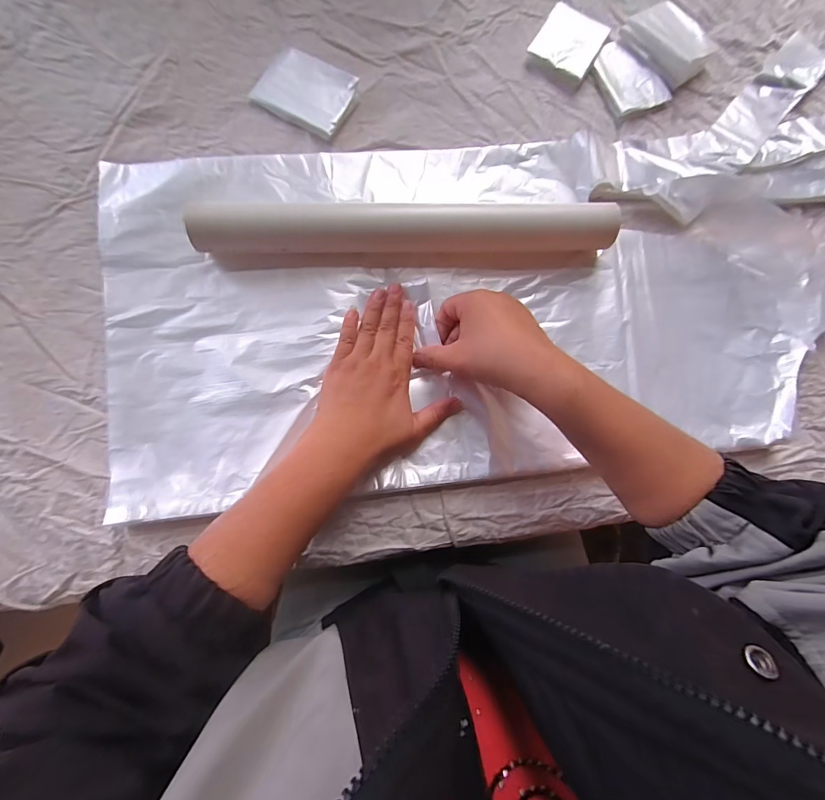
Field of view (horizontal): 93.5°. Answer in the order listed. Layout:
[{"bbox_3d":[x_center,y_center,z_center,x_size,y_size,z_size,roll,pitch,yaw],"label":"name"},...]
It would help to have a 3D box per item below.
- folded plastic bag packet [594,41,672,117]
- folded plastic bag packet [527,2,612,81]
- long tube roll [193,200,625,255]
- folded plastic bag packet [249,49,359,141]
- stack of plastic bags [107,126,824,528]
[{"bbox_3d":[0.226,-0.337,0.406,0.060,0.008,0.079,-23,85,-7],"label":"folded plastic bag packet"},{"bbox_3d":[0.166,-0.378,0.407,0.064,0.009,0.081,30,81,0],"label":"folded plastic bag packet"},{"bbox_3d":[-0.001,-0.151,0.341,0.355,0.035,0.036,-2,83,-5],"label":"long tube roll"},{"bbox_3d":[-0.102,-0.297,0.375,0.086,0.013,0.064,26,81,-1],"label":"folded plastic bag packet"},{"bbox_3d":[0.056,-0.084,0.351,0.617,0.021,0.310,-3,83,-5],"label":"stack of plastic bags"}]

